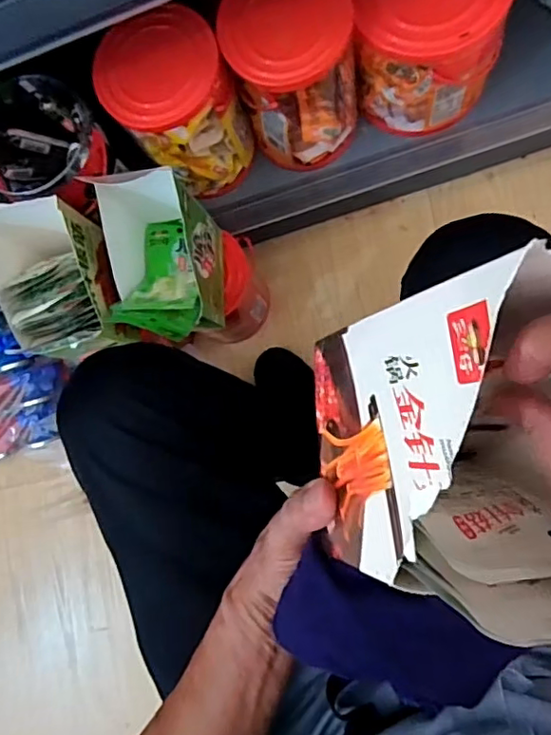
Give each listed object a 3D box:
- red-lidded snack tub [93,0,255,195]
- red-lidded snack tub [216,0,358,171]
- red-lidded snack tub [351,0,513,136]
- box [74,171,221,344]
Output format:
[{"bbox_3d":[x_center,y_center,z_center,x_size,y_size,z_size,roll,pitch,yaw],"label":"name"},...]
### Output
[{"bbox_3d":[-0.106,-0.292,0.646,0.122,0.176,0.120,-1,86,9],"label":"red-lidded snack tub"},{"bbox_3d":[0.024,-0.320,0.625,0.124,0.191,0.110,-18,83,8],"label":"red-lidded snack tub"},{"bbox_3d":[0.165,-0.367,0.615,0.154,0.168,0.142,-1,86,9],"label":"red-lidded snack tub"},{"bbox_3d":[-0.121,-0.111,0.624,0.101,0.148,0.167,-10,84,9],"label":"box"}]

